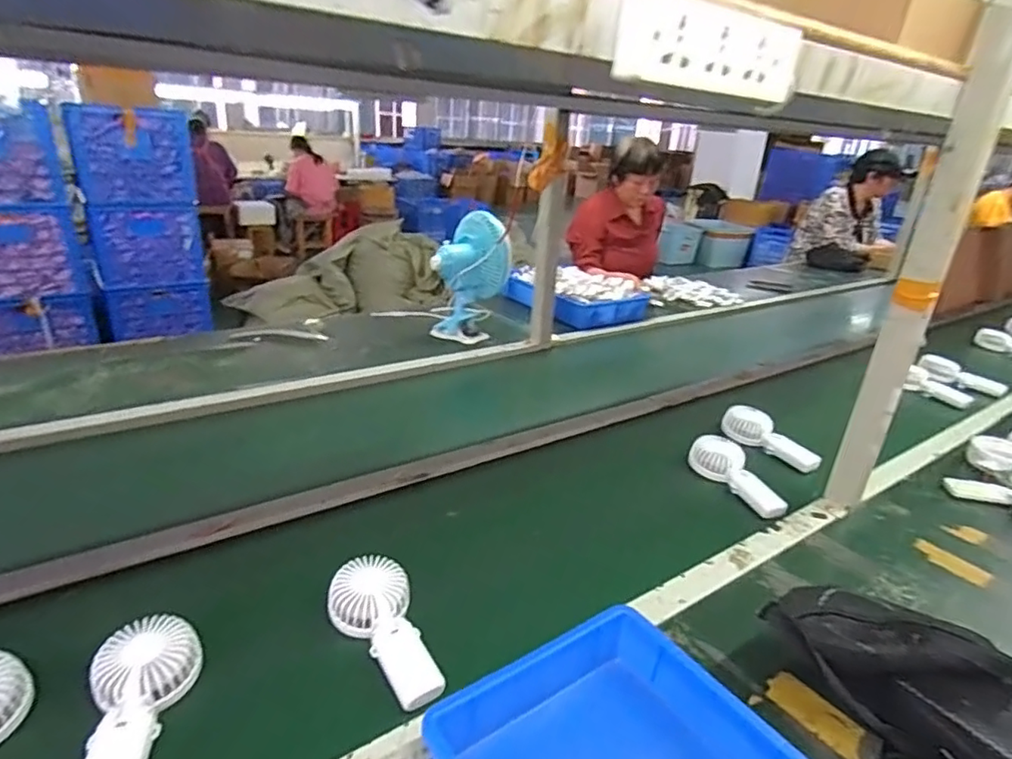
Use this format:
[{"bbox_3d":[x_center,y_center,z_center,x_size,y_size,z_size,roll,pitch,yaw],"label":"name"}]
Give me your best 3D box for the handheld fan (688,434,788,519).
[{"bbox_3d":[0.380,0.154,0.938,0.073,0.043,0.181,-3,23,-18],"label":"handheld fan"}]

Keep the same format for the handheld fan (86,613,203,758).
[{"bbox_3d":[-0.329,0.296,0.505,0.079,0.034,0.178,-1,35,-13],"label":"handheld fan"}]

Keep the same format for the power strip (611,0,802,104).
[{"bbox_3d":[0.151,-0.233,0.409,0.170,0.052,0.022,-10,26,-32],"label":"power strip"}]

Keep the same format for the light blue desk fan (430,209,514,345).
[{"bbox_3d":[-0.091,-0.266,1.496,0.197,0.304,0.148,3,22,-4],"label":"light blue desk fan"}]

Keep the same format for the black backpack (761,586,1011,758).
[{"bbox_3d":[0.401,0.353,0.493,0.169,0.178,0.360,-8,23,-28],"label":"black backpack"}]

